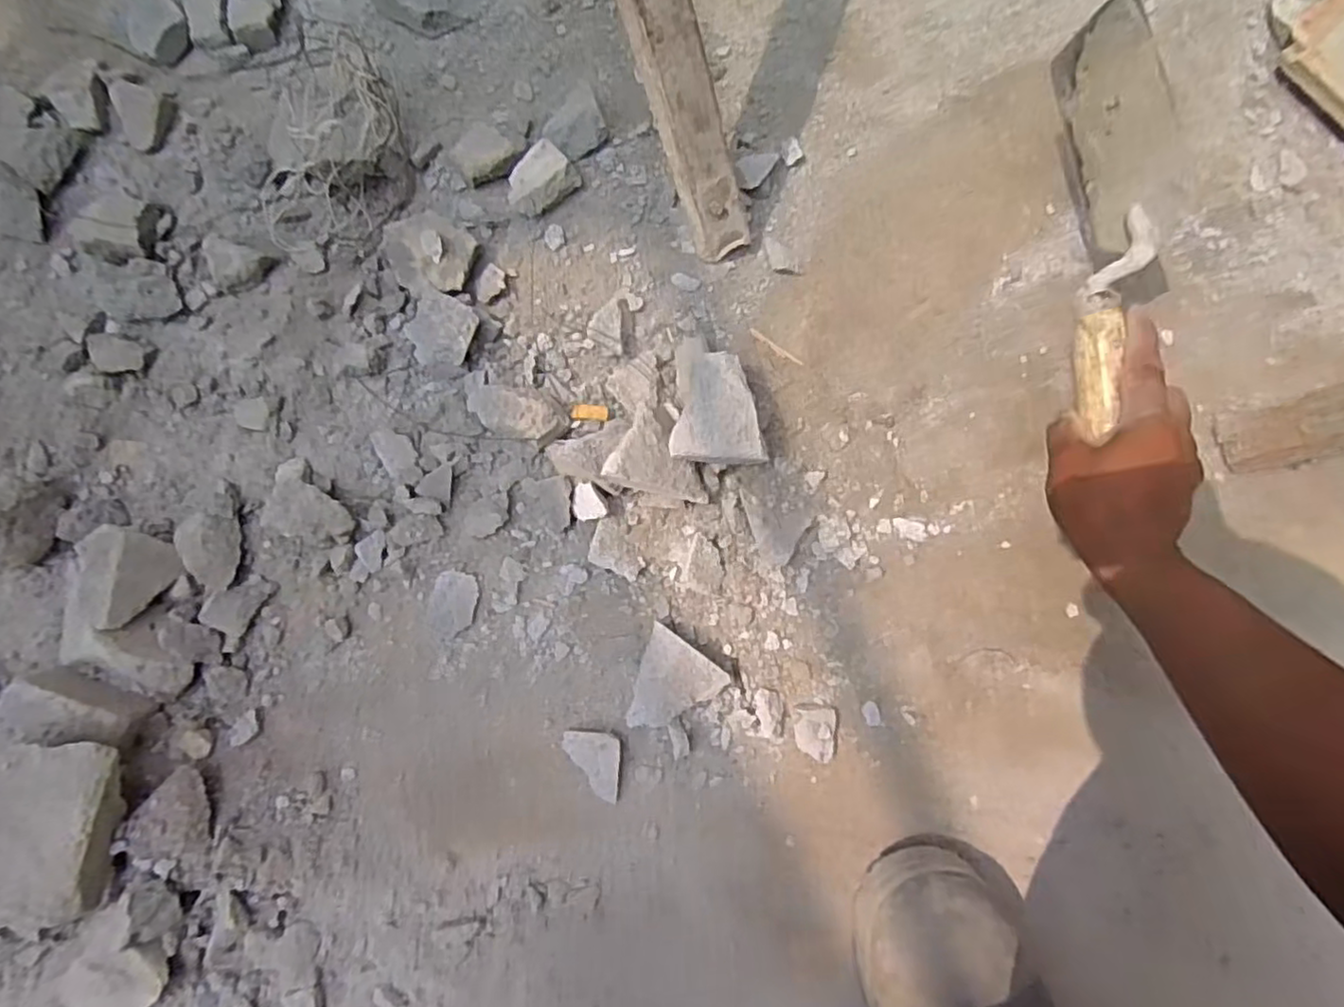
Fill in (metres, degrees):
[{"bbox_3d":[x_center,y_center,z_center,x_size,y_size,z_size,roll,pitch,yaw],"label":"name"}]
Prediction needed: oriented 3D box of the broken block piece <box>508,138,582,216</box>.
[{"bbox_3d":[-0.099,-0.242,0.512,0.039,0.020,0.054,36,83,4],"label":"broken block piece"}]

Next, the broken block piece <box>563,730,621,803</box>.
[{"bbox_3d":[-0.055,0.180,0.463,0.040,0.014,0.045,4,82,0],"label":"broken block piece"}]

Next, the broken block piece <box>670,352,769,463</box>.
[{"bbox_3d":[0.032,-0.064,0.445,0.059,0.007,0.072,2,83,0],"label":"broken block piece"}]

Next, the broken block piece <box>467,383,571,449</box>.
[{"bbox_3d":[-0.113,-0.064,0.483,0.076,0.032,0.039,14,82,1],"label":"broken block piece"}]

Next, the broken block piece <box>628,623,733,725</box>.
[{"bbox_3d":[0.006,0.124,0.463,0.057,0.027,0.066,16,82,2],"label":"broken block piece"}]

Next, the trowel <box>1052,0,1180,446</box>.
[{"bbox_3d":[0.278,-0.175,0.422,0.041,0.089,0.244,1,89,-1],"label":"trowel"}]

